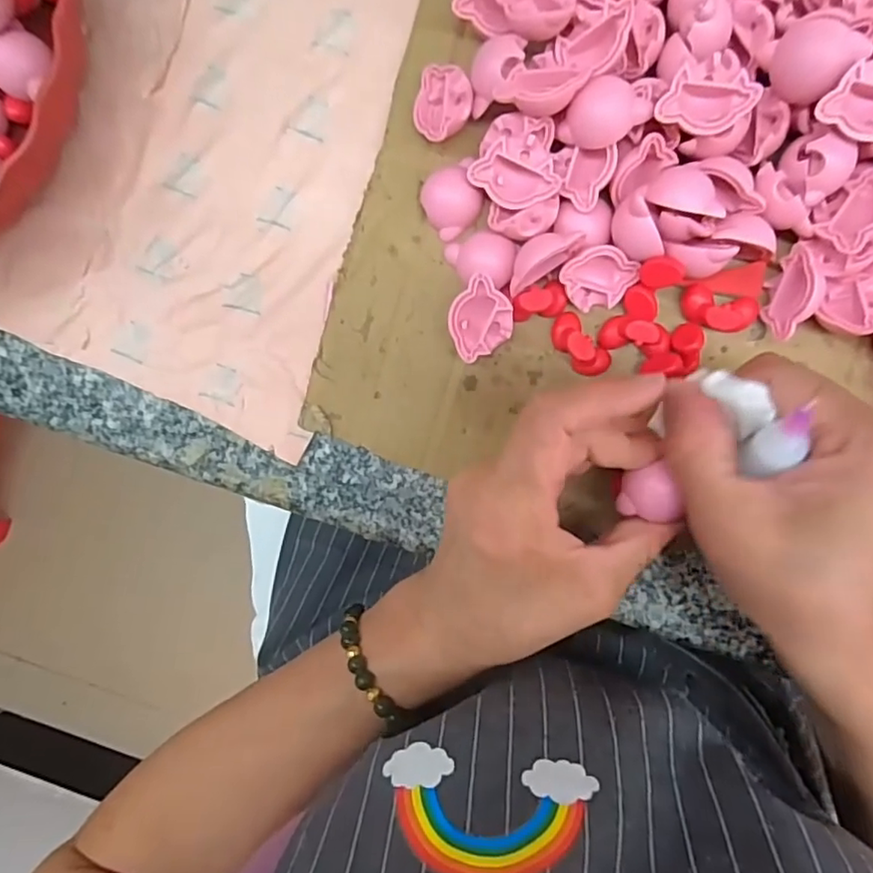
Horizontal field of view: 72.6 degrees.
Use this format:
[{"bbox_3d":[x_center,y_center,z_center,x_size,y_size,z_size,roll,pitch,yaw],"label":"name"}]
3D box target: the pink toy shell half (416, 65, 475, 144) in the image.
[{"bbox_3d":[0.003,-0.146,0.265,0.026,0.019,0.033,13,93,4],"label":"pink toy shell half"}]

